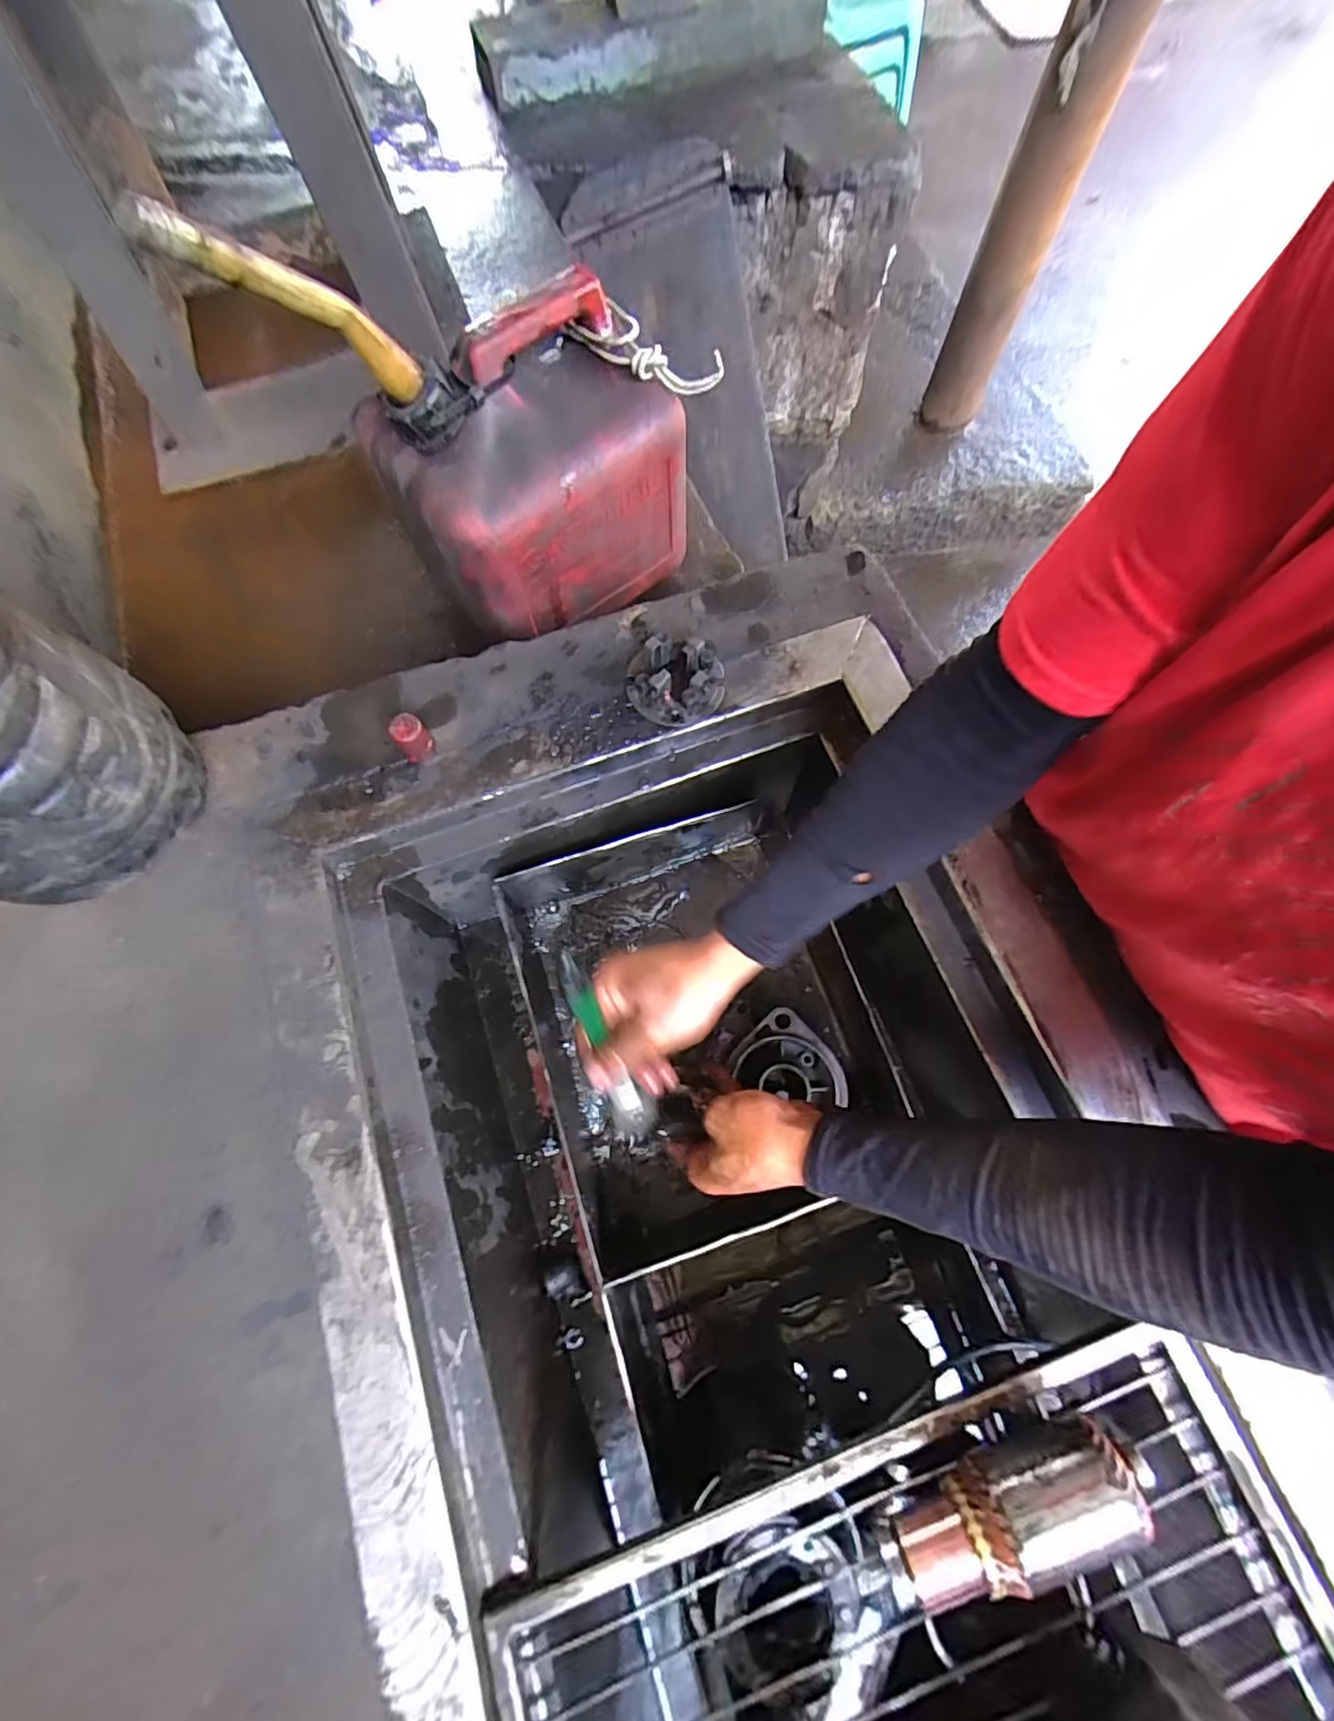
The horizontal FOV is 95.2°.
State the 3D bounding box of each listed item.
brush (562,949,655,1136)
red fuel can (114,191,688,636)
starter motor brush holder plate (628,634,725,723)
[{"bbox_3d":[-0.044,0.134,0.437,0.028,0.013,0.158,-21,110,-6],"label":"brush"},{"bbox_3d":[-0.135,-0.347,0.495,0.304,0.310,0.161,-36,74,-10],"label":"red fuel can"},{"bbox_3d":[0.007,-0.145,0.481,0.075,0.030,0.067,1,71,2],"label":"starter motor brush holder plate"}]

